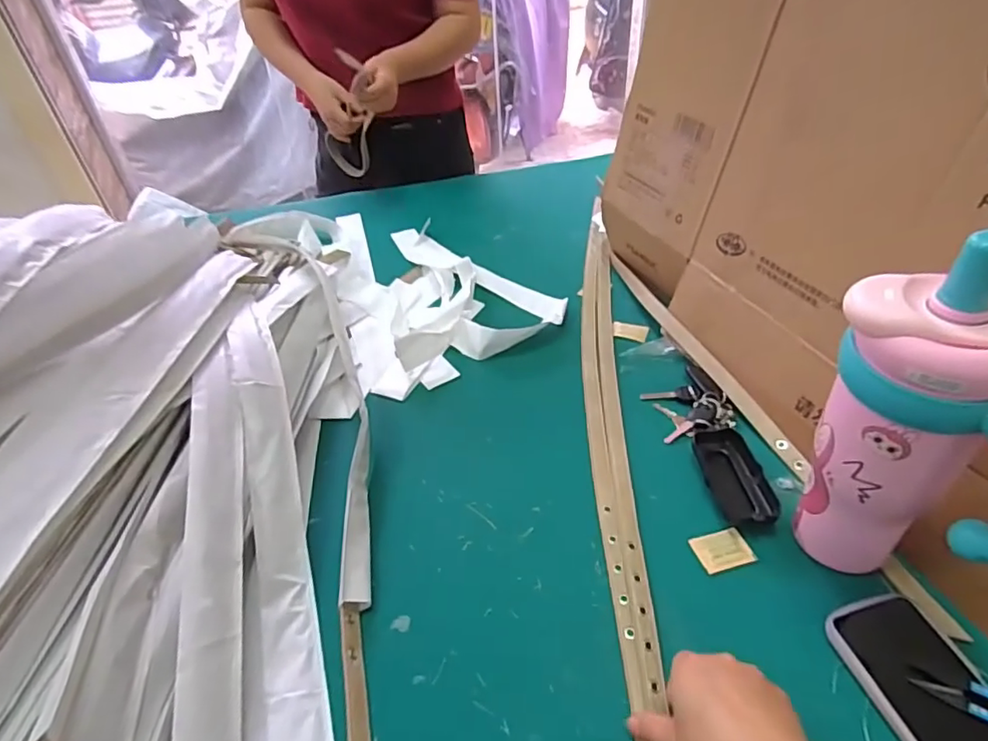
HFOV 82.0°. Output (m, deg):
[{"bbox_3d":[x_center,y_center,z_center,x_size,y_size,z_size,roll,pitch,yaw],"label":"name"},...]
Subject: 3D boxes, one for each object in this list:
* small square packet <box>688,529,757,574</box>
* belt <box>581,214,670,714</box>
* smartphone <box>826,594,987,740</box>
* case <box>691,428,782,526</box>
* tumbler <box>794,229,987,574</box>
[{"bbox_3d":[0.207,0.161,0.512,0.050,0.004,0.034,-12,42,-8],"label":"small square packet"},{"bbox_3d":[0.137,0.027,0.684,0.050,0.010,0.847,0,41,5],"label":"belt"},{"bbox_3d":[0.319,0.242,0.397,0.083,0.005,0.170,-13,42,-9],"label":"smartphone"},{"bbox_3d":[0.237,0.104,0.560,0.052,0.021,0.114,-8,42,-3],"label":"case"},{"bbox_3d":[0.301,0.056,0.400,0.080,0.290,0.142,-32,48,-28],"label":"tumbler"}]

